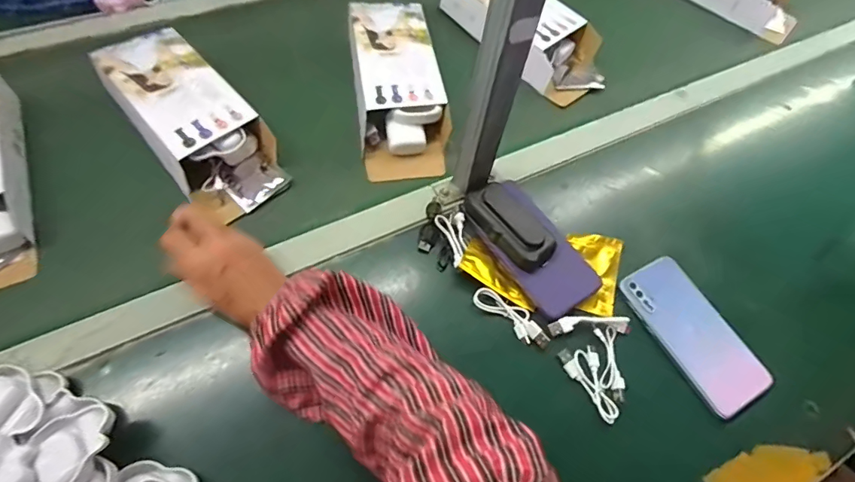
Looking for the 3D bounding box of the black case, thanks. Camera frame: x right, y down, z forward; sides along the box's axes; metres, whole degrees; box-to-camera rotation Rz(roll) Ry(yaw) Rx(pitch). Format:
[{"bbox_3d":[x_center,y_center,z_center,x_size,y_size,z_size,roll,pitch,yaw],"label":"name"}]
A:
[{"bbox_3d":[0.090,-0.017,0.496,0.052,0.032,0.108,-39,75,-15],"label":"black case"}]

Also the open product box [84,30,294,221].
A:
[{"bbox_3d":[-0.282,-0.142,0.538,0.122,0.062,0.262,-38,75,-15],"label":"open product box"}]

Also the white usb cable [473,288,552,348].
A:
[{"bbox_3d":[0.088,0.078,0.467,0.086,0.012,0.029,38,72,11],"label":"white usb cable"}]

